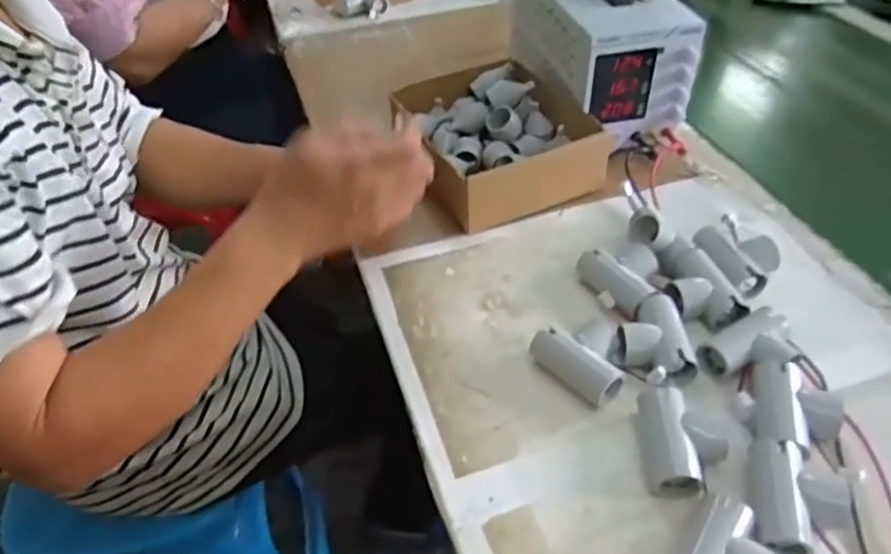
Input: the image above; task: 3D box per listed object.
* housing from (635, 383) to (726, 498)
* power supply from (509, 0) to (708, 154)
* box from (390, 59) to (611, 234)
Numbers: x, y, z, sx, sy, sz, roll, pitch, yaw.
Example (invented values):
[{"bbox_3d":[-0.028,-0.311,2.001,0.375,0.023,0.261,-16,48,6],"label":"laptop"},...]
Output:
[{"bbox_3d":[0.172,0.118,0.475,0.059,0.031,0.079,6,44,9],"label":"housing"},{"bbox_3d":[0.172,-0.271,0.791,0.124,0.152,0.253,-12,44,-12],"label":"power supply"},{"bbox_3d":[0.054,-0.156,0.746,0.185,0.066,0.202,-17,45,-14],"label":"box"}]

